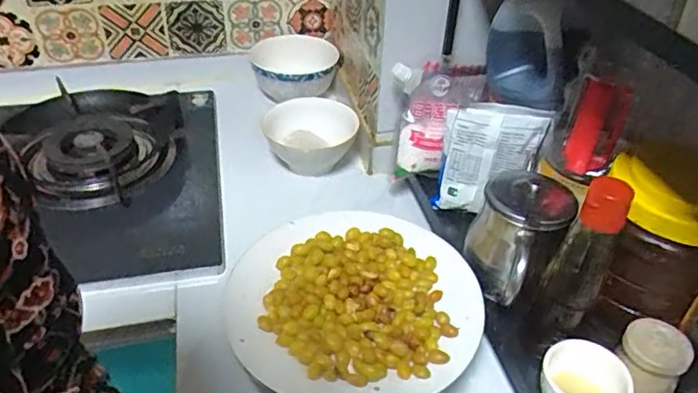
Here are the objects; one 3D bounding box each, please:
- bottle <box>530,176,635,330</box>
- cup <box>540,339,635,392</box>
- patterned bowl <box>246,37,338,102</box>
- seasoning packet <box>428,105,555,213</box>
[{"bbox_3d":[0.201,0.051,0.486,0.045,0.165,0.040,26,45,26],"label":"bottle"},{"bbox_3d":[0.199,0.168,0.484,0.068,0.056,0.060,20,43,21],"label":"cup"},{"bbox_3d":[-0.098,-0.218,0.961,0.148,0.056,0.139,1,39,-1],"label":"patterned bowl"},{"bbox_3d":[0.164,-0.040,0.667,0.109,0.144,0.020,11,29,6],"label":"seasoning packet"}]

